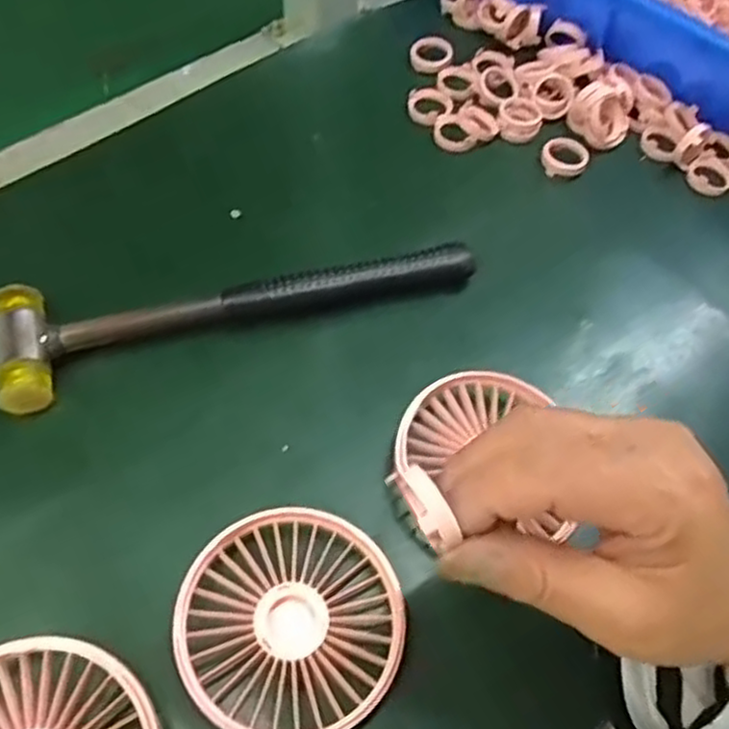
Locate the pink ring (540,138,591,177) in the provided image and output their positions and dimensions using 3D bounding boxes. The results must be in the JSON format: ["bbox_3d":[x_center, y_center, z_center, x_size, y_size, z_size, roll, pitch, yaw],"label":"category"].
[{"bbox_3d":[0.124,-0.129,0.441,0.028,0.007,0.030,2,58,-4],"label":"pink ring"}]

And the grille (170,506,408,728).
[{"bbox_3d":[-0.029,0.102,0.288,0.086,0.015,0.087,2,58,-4],"label":"grille"}]

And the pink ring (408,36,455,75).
[{"bbox_3d":[0.045,-0.209,0.482,0.029,0.004,0.029,2,58,-4],"label":"pink ring"}]

